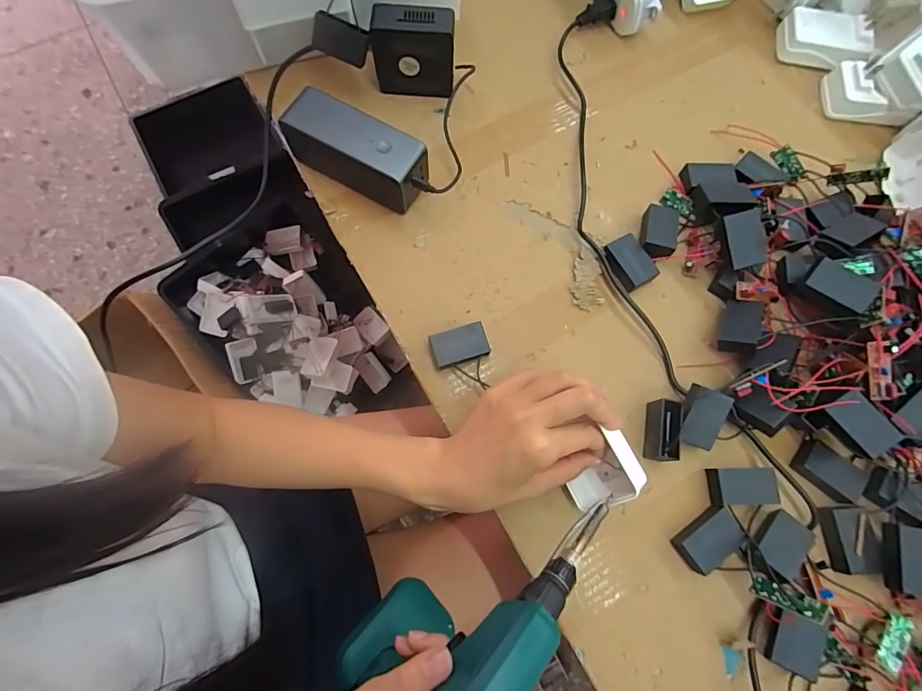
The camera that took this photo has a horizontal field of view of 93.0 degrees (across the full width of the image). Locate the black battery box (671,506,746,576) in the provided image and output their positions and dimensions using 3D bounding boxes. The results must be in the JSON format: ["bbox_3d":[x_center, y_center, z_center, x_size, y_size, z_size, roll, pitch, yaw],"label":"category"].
[{"bbox_3d":[0.197,0.155,0.348,0.049,0.015,0.033,-38,78,-10],"label":"black battery box"}]

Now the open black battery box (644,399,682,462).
[{"bbox_3d":[0.168,0.071,0.365,0.015,0.032,0.049,11,75,2],"label":"open black battery box"}]

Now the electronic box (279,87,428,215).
[{"bbox_3d":[-0.095,-0.179,0.411,0.127,0.058,0.045,27,76,6],"label":"electronic box"}]

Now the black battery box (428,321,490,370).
[{"bbox_3d":[-0.001,0.001,0.382,0.047,0.019,0.030,-17,76,-6],"label":"black battery box"}]

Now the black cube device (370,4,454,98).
[{"bbox_3d":[-0.045,-0.284,0.426,0.075,0.070,0.031,2,75,0],"label":"black cube device"}]

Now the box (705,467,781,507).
[{"bbox_3d":[0.230,0.116,0.360,0.054,0.016,0.029,-1,75,-1],"label":"box"}]

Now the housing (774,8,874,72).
[{"bbox_3d":[0.397,-0.334,0.482,0.083,0.035,0.059,11,75,2],"label":"housing"}]

